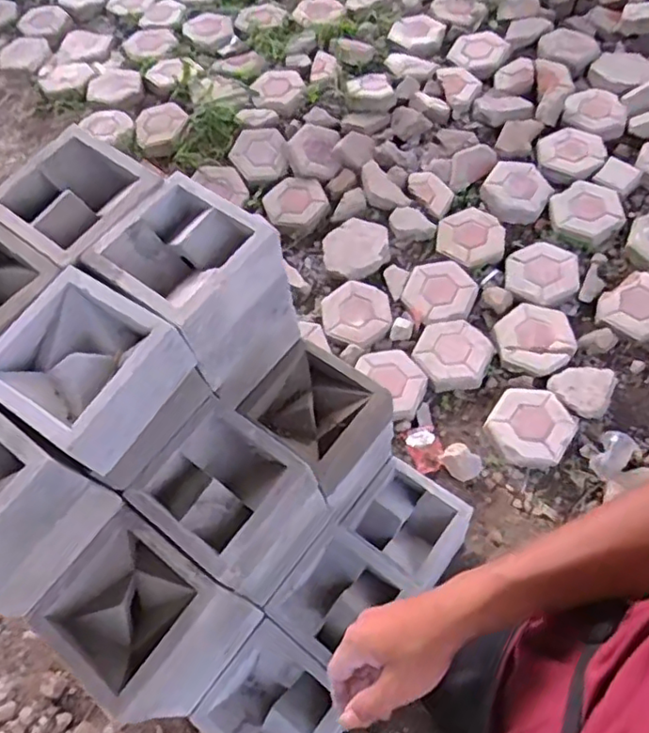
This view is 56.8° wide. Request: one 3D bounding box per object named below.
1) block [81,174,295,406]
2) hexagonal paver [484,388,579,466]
[{"bbox_3d":[-0.187,-0.111,0.959,0.201,0.276,0.209,31,70,20],"label":"block"},{"bbox_3d":[0.538,0.151,1.559,0.204,0.054,0.210,30,69,20],"label":"hexagonal paver"}]

